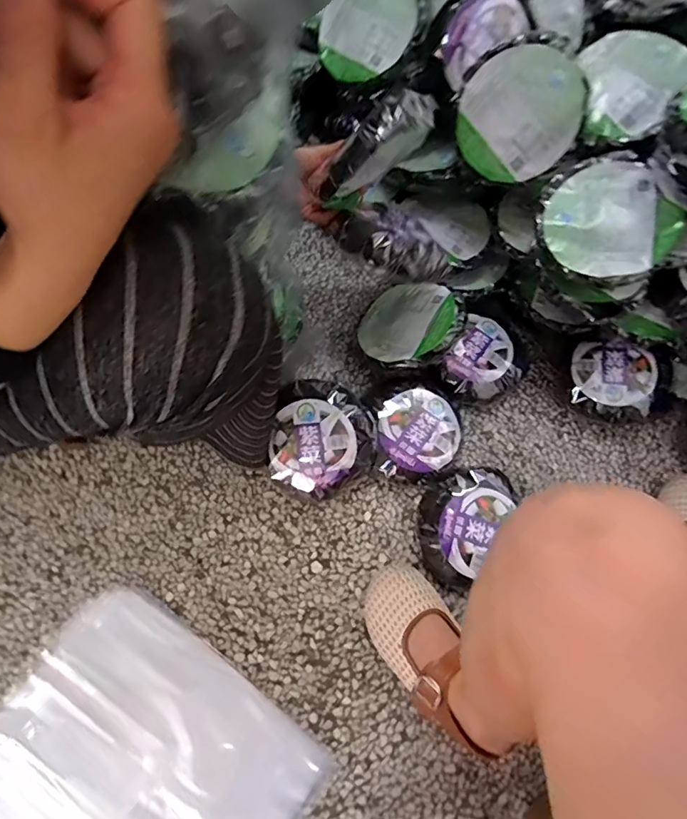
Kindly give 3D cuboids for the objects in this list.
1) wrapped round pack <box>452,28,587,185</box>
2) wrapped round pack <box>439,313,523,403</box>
[{"bbox_3d":[0.226,-0.382,0.629,0.153,0.032,0.152,7,124,11],"label":"wrapped round pack"},{"bbox_3d":[0.219,-0.071,0.767,0.113,0.060,0.126,35,74,8],"label":"wrapped round pack"}]

